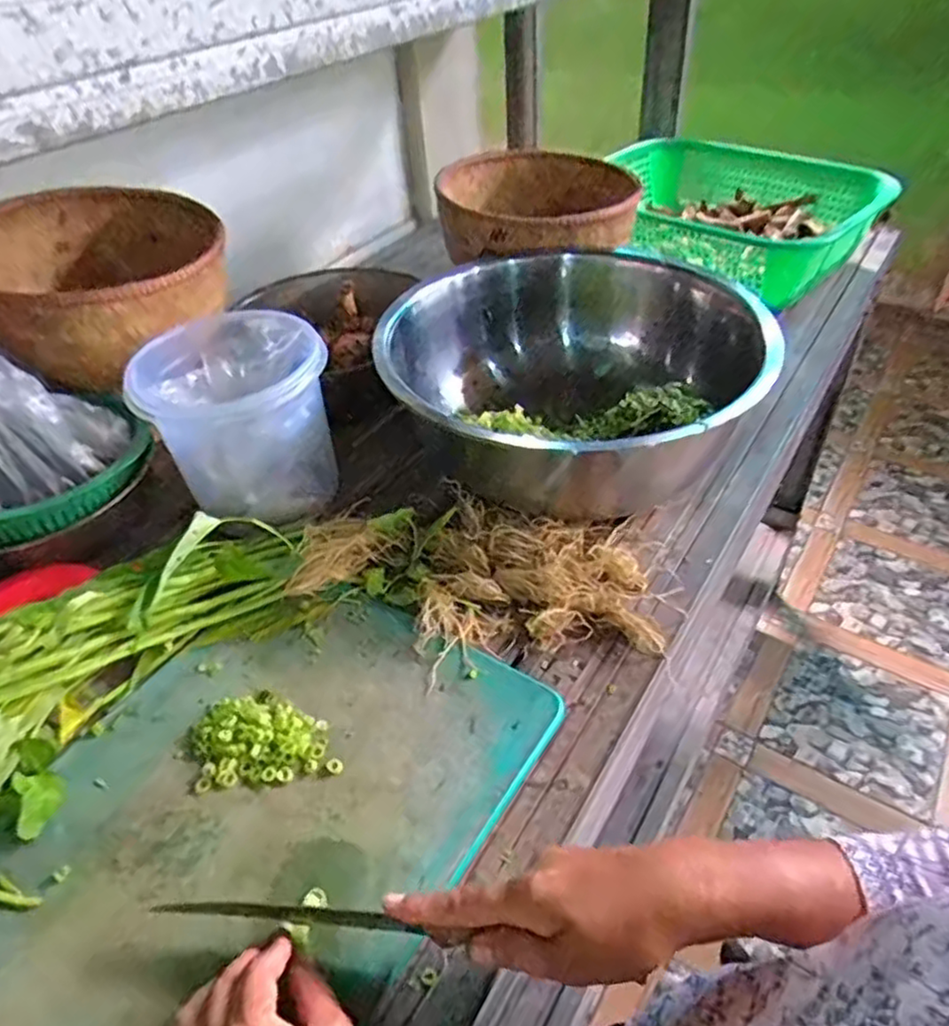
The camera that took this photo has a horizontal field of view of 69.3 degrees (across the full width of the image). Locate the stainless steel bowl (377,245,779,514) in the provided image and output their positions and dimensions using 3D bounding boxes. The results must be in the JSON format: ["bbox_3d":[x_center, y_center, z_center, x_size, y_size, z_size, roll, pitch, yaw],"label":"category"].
[{"bbox_3d":[0.110,-0.124,0.711,0.329,0.176,0.366,23,50,27],"label":"stainless steel bowl"}]

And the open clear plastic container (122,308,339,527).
[{"bbox_3d":[-0.220,-0.098,0.677,0.136,0.143,0.155,8,45,14],"label":"open clear plastic container"}]

